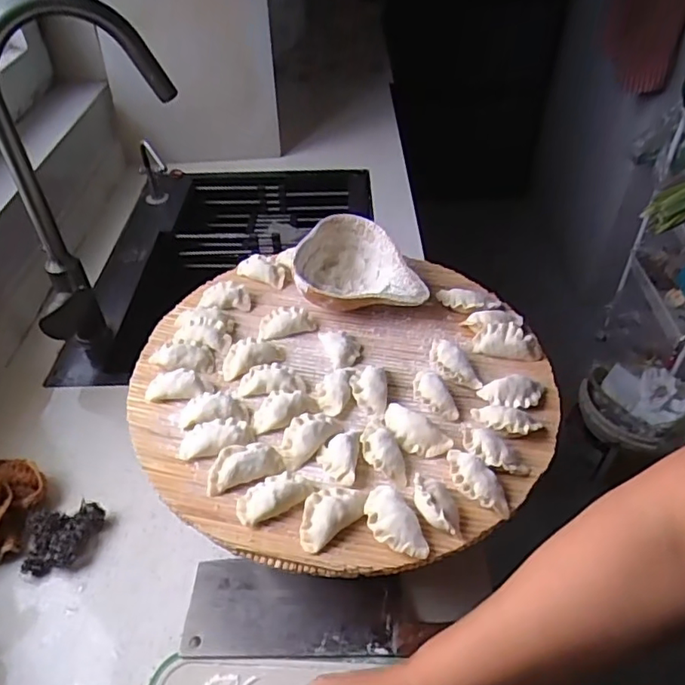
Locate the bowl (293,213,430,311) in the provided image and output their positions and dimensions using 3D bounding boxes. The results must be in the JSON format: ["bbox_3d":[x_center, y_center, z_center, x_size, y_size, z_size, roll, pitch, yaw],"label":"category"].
[{"bbox_3d":[0.018,-0.083,0.655,0.145,0.073,0.124,-3,43,-2],"label":"bowl"}]

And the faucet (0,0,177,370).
[{"bbox_3d":[-0.293,-0.165,0.692,0.215,0.454,0.077,-13,45,-13],"label":"faucet"}]

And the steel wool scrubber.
[{"bbox_3d":[-0.280,0.197,0.569,0.072,0.029,0.058,-10,43,-9],"label":"steel wool scrubber"}]

